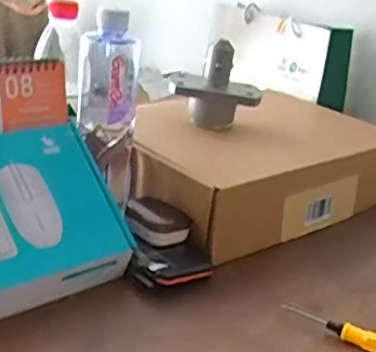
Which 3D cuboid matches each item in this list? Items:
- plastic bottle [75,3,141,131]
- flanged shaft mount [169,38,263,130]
[{"bbox_3d":[-0.082,-0.107,0.681,0.063,0.121,0.045,4,22,-9],"label":"plastic bottle"},{"bbox_3d":[0.036,-0.110,0.804,0.111,0.100,0.066,11,22,9],"label":"flanged shaft mount"}]

